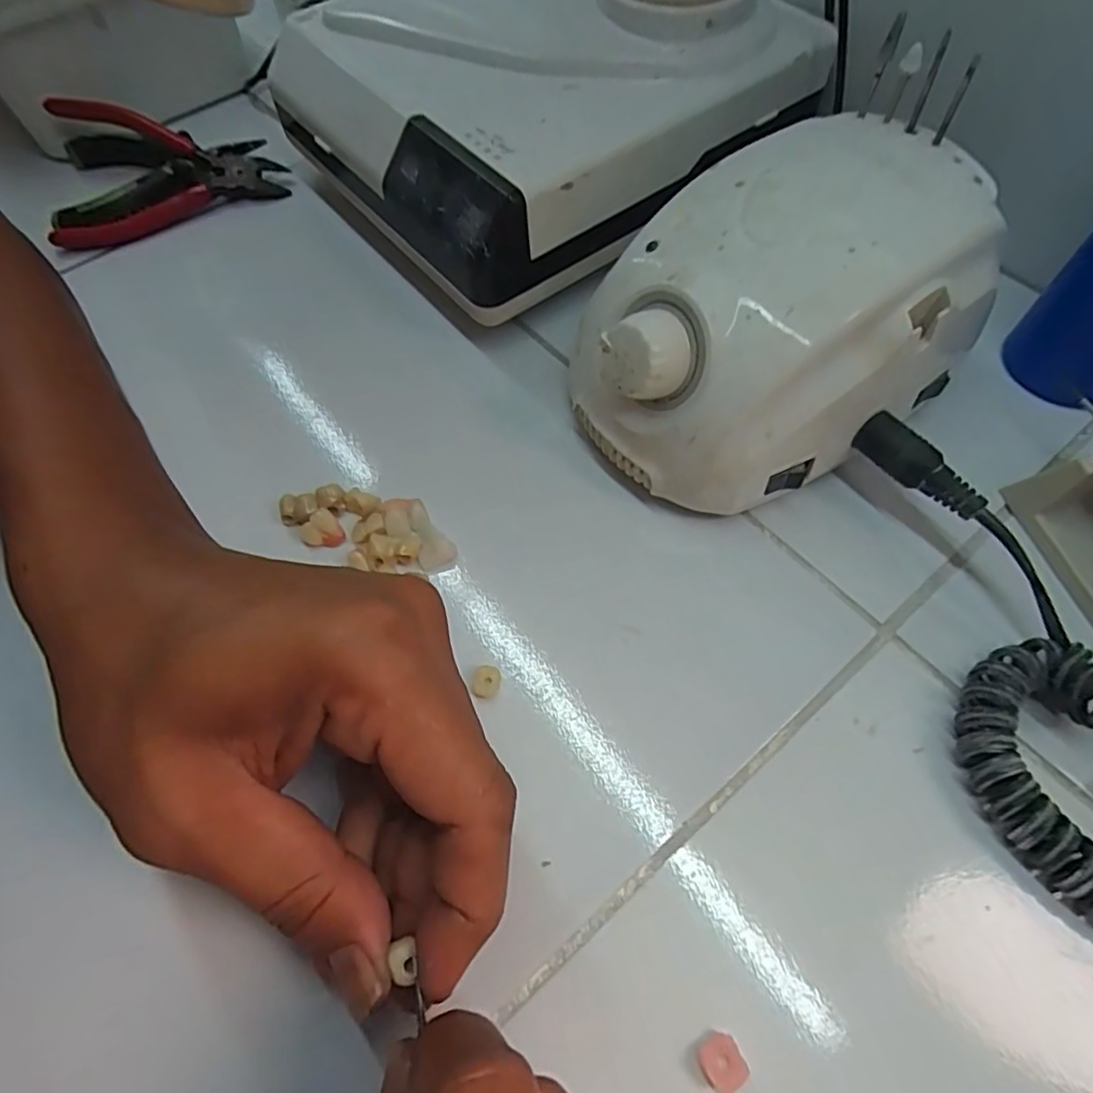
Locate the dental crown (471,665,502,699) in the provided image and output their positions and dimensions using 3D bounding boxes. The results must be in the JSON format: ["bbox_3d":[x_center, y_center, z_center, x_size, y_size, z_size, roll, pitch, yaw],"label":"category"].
[{"bbox_3d":[-0.021,0.046,0.208,0.009,0.004,0.011,6,63,6],"label":"dental crown"}]

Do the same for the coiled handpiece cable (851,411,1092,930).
[{"bbox_3d":[0.154,0.051,0.182,0.074,0.029,0.201,-35,67,-15],"label":"coiled handpiece cable"}]

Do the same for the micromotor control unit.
[{"bbox_3d":[0.082,-0.083,0.221,0.136,0.070,0.097,-30,65,-12],"label":"micromotor control unit"}]

